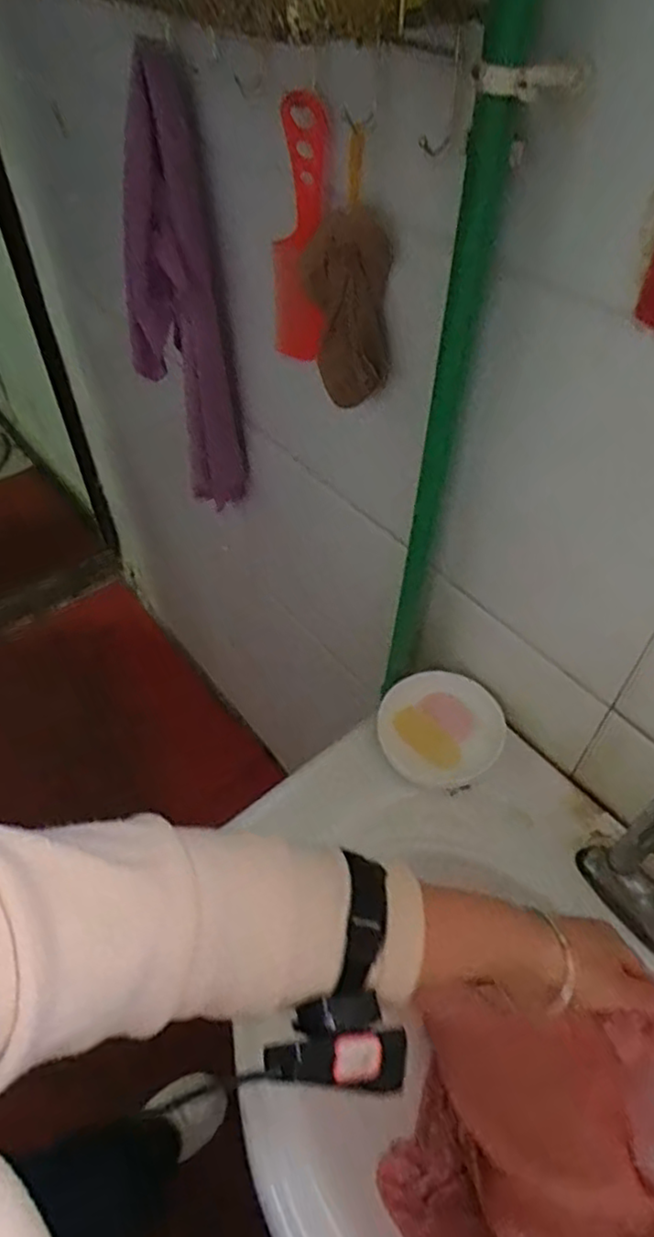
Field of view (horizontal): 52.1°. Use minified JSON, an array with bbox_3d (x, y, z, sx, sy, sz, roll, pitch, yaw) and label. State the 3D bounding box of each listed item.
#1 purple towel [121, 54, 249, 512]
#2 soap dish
[{"bbox_3d":[-0.171,-0.340,0.784,0.118,0.464,0.100,-11,50,-10],"label":"purple towel"},{"bbox_3d":[0.117,0.112,0.688,0.120,0.030,0.118,0,49,0],"label":"soap dish"}]

